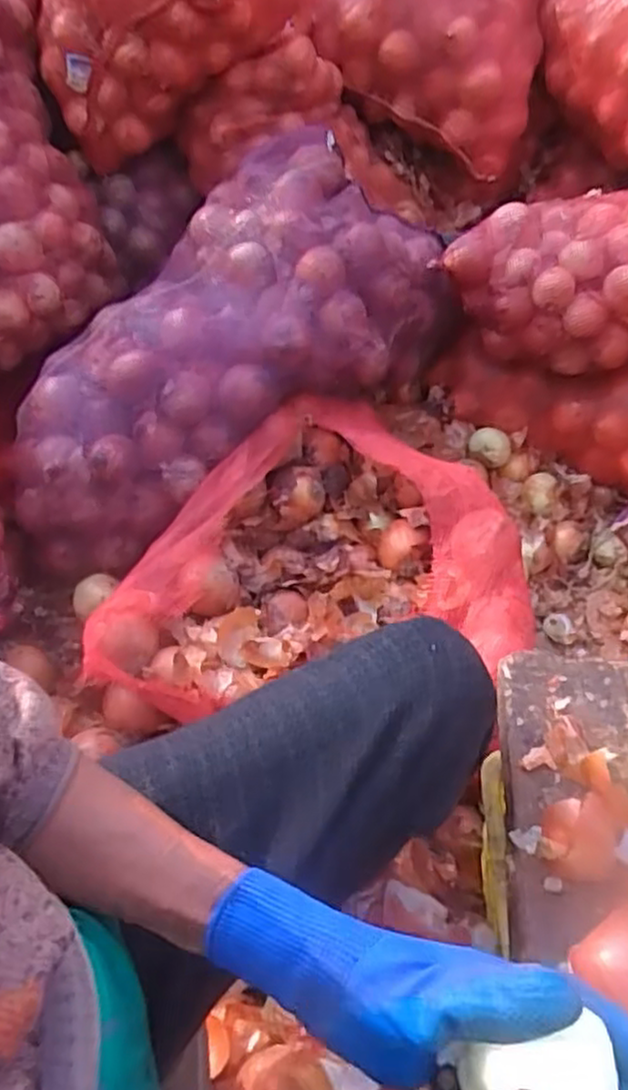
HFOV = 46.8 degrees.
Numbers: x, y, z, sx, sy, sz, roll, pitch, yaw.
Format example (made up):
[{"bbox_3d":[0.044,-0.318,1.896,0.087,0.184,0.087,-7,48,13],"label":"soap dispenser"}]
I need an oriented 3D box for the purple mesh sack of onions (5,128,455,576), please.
[{"bbox_3d":[-0.146,-0.313,1.224,0.868,0.304,0.431,-43,59,-11],"label":"purple mesh sack of onions"}]

